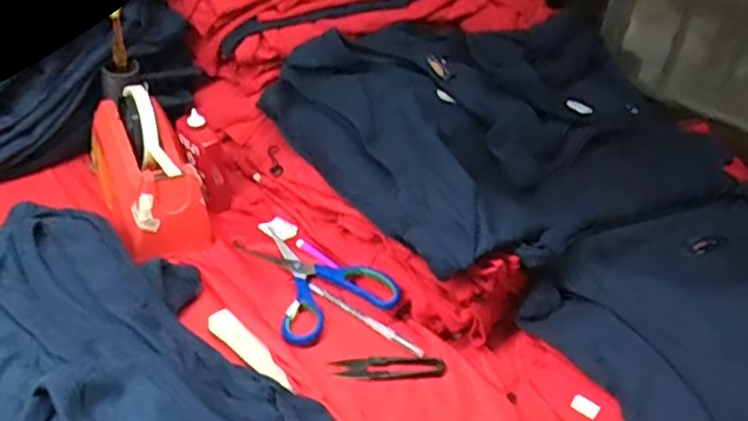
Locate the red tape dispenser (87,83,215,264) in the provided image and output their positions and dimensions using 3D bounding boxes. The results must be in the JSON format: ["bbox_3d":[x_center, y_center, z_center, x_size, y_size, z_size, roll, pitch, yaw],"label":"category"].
[{"bbox_3d":[-0.232,-0.045,0.706,0.086,0.117,0.178,-12,37,-28],"label":"red tape dispenser"}]

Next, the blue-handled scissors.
[{"bbox_3d":[-0.059,0.055,0.671,0.112,0.024,0.175,-10,36,-26],"label":"blue-handled scissors"}]

